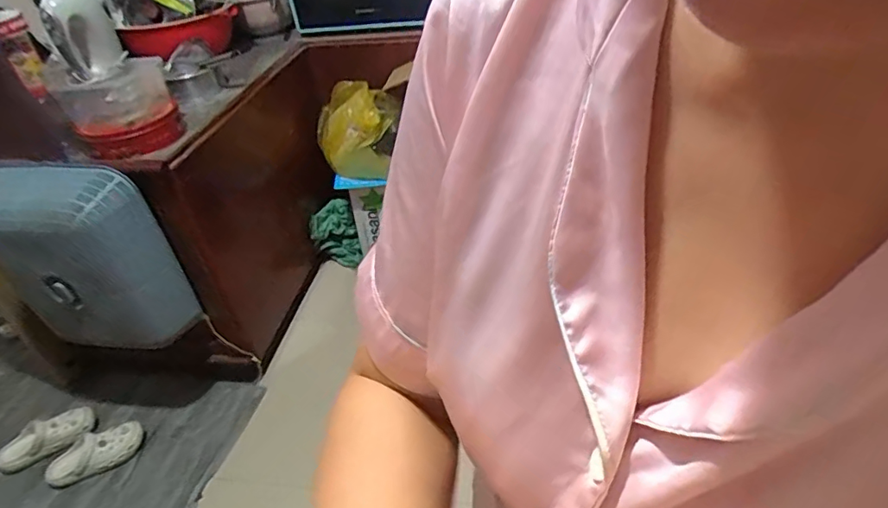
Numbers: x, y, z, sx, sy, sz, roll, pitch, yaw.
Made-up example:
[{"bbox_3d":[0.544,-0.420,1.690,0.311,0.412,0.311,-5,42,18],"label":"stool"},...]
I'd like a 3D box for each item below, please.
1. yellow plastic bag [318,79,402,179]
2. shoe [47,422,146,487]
[{"bbox_3d":[-0.294,-0.402,1.717,0.308,0.284,0.129,4,38,15],"label":"yellow plastic bag"},{"bbox_3d":[-0.983,0.562,1.479,0.235,0.093,0.081,-22,39,-19],"label":"shoe"}]

